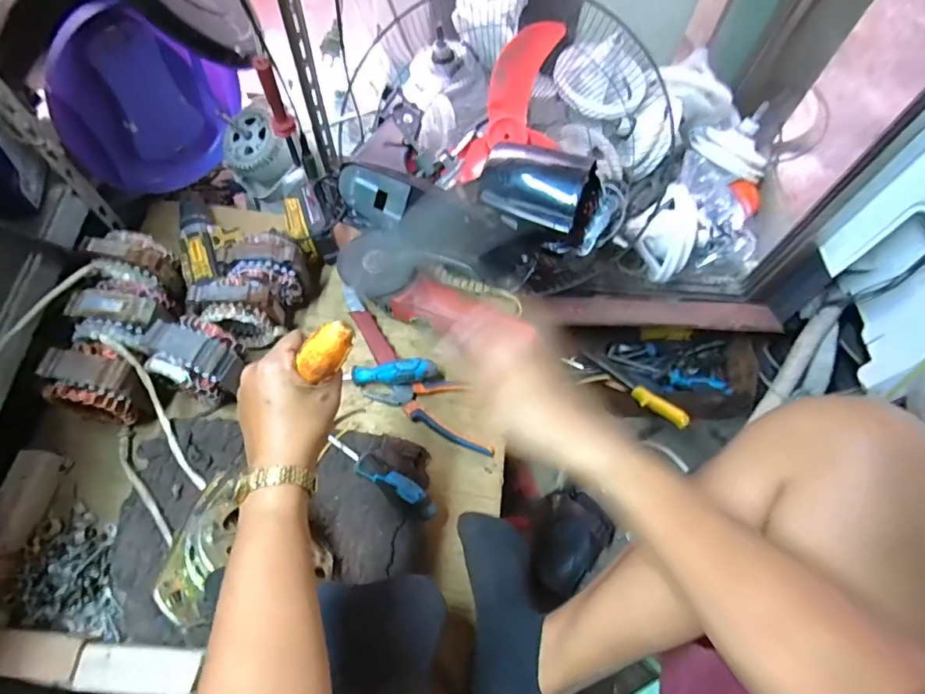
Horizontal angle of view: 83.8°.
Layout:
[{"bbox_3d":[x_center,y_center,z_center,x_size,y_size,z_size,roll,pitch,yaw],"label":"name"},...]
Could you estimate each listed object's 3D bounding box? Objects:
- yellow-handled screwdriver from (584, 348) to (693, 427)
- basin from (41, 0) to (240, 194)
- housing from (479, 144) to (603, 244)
[{"bbox_3d":[0.312,0.075,0.938,0.213,0.042,0.030,41,70,16],"label":"yellow-handled screwdriver"},{"bbox_3d":[-0.462,-0.362,0.776,0.073,0.250,0.262,36,69,14],"label":"basin"},{"bbox_3d":[0.107,-0.219,0.723,0.162,0.083,0.114,22,66,9],"label":"housing"}]

